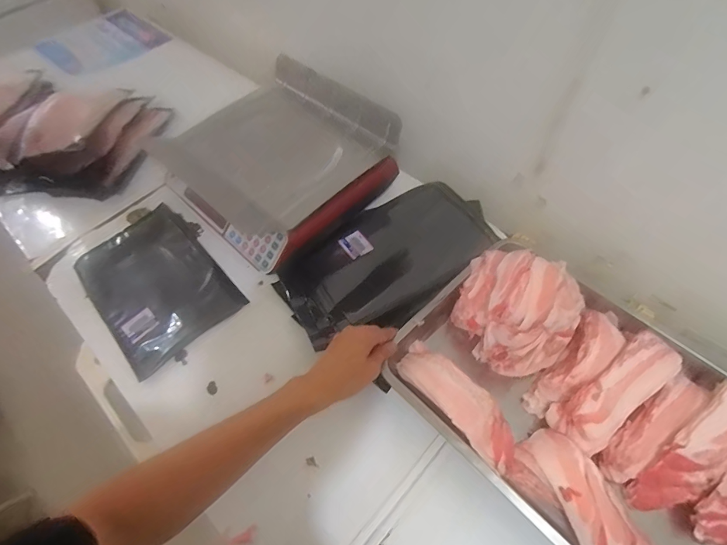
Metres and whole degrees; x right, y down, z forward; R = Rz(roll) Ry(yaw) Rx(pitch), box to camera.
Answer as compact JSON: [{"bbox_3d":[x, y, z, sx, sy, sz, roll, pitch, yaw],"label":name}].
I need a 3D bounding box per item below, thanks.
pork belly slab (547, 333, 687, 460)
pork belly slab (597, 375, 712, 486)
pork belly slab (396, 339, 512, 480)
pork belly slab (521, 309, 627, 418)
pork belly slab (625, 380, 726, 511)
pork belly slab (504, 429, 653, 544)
[{"bbox_3d":[0.331,0.149,0.517,0.184,0.056,0.065,-35,55,-10],"label":"pork belly slab"},{"bbox_3d":[0.374,0.199,0.517,0.170,0.034,0.045,-38,56,-9],"label":"pork belly slab"},{"bbox_3d":[0.126,0.170,0.545,0.068,0.033,0.195,-28,53,-30],"label":"pork belly slab"},{"bbox_3d":[0.295,0.128,0.560,0.179,0.056,0.062,-46,59,-4],"label":"pork belly slab"},{"bbox_3d":[0.409,0.218,0.486,0.199,0.043,0.055,-47,58,1],"label":"pork belly slab"},{"bbox_3d":[0.263,0.281,0.474,0.089,0.076,0.189,-18,49,-22],"label":"pork belly slab"}]

